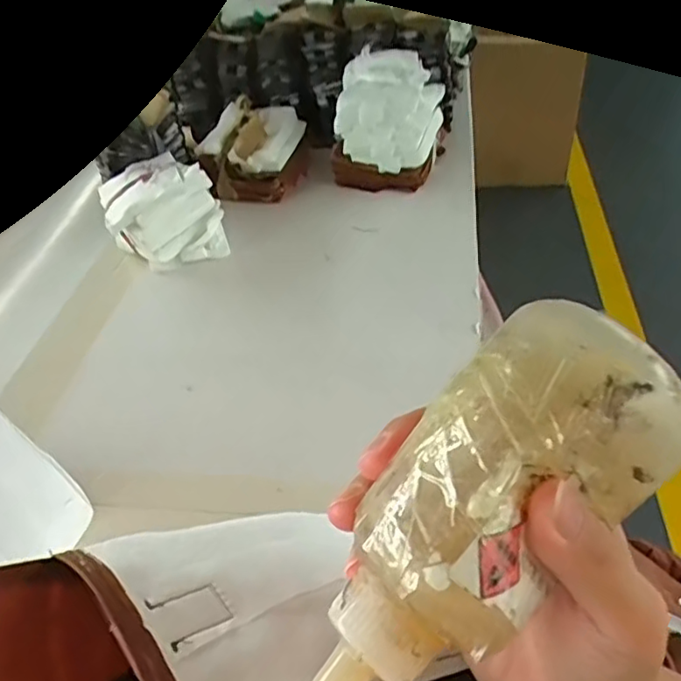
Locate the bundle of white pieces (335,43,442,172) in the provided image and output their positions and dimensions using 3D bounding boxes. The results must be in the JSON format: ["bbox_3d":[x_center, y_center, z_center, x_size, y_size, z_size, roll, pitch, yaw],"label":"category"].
[{"bbox_3d":[0.071,-0.326,0.896,0.135,0.147,0.135,-3,44,3],"label":"bundle of white pieces"}]

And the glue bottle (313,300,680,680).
[{"bbox_3d":[0.026,0.062,0.172,0.166,0.042,0.055,-51,53,-1],"label":"glue bottle"}]

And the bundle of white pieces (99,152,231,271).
[{"bbox_3d":[-0.234,-0.172,0.815,0.138,0.102,0.127,-17,45,-11],"label":"bundle of white pieces"}]

